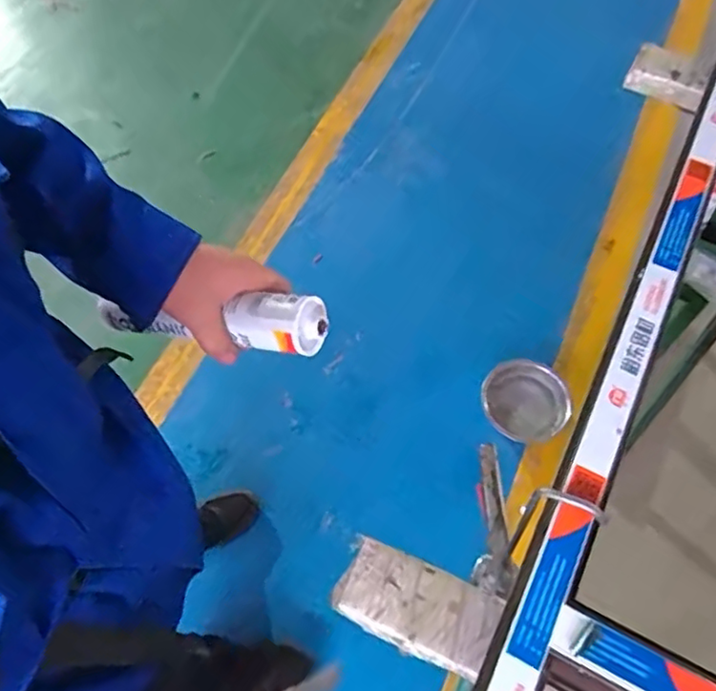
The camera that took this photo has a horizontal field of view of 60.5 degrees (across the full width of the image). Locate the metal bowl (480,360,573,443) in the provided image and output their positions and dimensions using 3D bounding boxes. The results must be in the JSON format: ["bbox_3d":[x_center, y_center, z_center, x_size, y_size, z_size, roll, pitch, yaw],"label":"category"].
[{"bbox_3d":[0.381,0.128,1.411,0.177,0.075,0.194,0,62,0],"label":"metal bowl"}]

